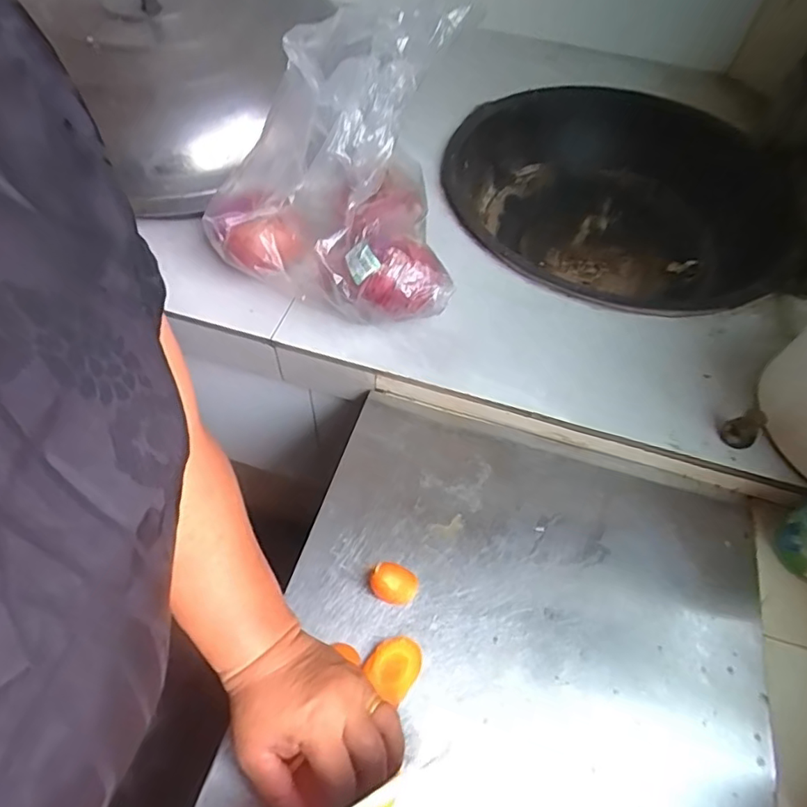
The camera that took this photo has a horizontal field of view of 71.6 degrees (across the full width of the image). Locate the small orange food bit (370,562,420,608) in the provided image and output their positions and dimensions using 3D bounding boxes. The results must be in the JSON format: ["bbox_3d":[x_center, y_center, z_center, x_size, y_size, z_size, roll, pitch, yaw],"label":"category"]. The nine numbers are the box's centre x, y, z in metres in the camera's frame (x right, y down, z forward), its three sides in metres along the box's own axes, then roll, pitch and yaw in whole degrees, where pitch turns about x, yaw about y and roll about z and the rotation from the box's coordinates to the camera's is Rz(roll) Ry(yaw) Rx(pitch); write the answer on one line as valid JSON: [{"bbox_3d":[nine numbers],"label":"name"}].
[{"bbox_3d":[-0.007,0.149,0.463,0.038,0.017,0.030,17,56,8],"label":"small orange food bit"}]

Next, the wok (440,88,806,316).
[{"bbox_3d":[0.259,-0.229,0.766,0.422,0.187,0.387,18,56,9],"label":"wok"}]

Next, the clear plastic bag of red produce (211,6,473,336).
[{"bbox_3d":[-0.077,-0.216,0.531,0.230,0.238,0.214,-3,56,-5],"label":"clear plastic bag of red produce"}]

